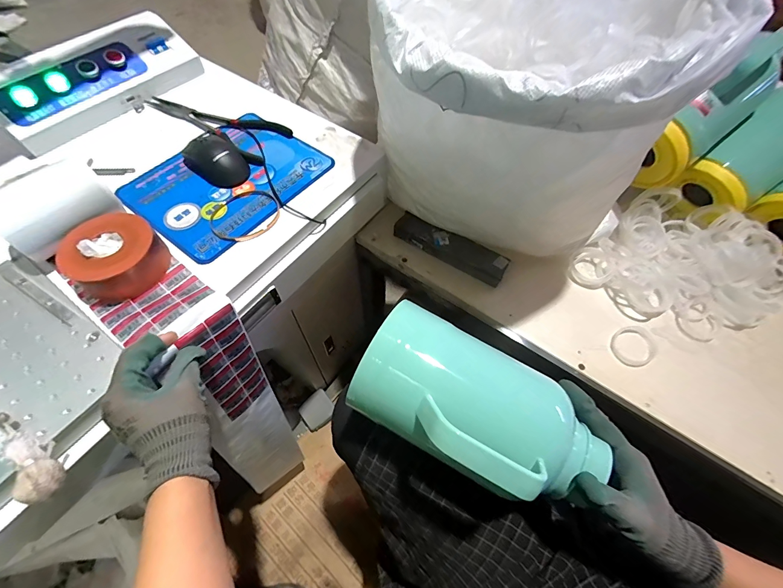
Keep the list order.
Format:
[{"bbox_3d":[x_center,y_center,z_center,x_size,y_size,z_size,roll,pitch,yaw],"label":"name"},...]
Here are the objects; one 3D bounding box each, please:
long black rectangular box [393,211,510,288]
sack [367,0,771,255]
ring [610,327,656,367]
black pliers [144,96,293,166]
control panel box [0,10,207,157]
[{"bbox_3d":[0.098,-0.079,0.582,0.191,0.038,0.046,27,62,13],"label":"long black rectangular box"},{"bbox_3d":[0.142,-0.252,0.462,0.316,0.335,0.346,-11,61,-8],"label":"sack"},{"bbox_3d":[0.366,0.079,0.528,0.073,0.004,0.058,-31,65,-18],"label":"ring"},{"bbox_3d":[-0.297,-0.273,0.564,0.261,0.011,0.087,21,61,10],"label":"black pliers"},{"bbox_3d":[-0.479,-0.355,0.571,0.120,0.069,0.314,31,63,15],"label":"control panel box"}]

